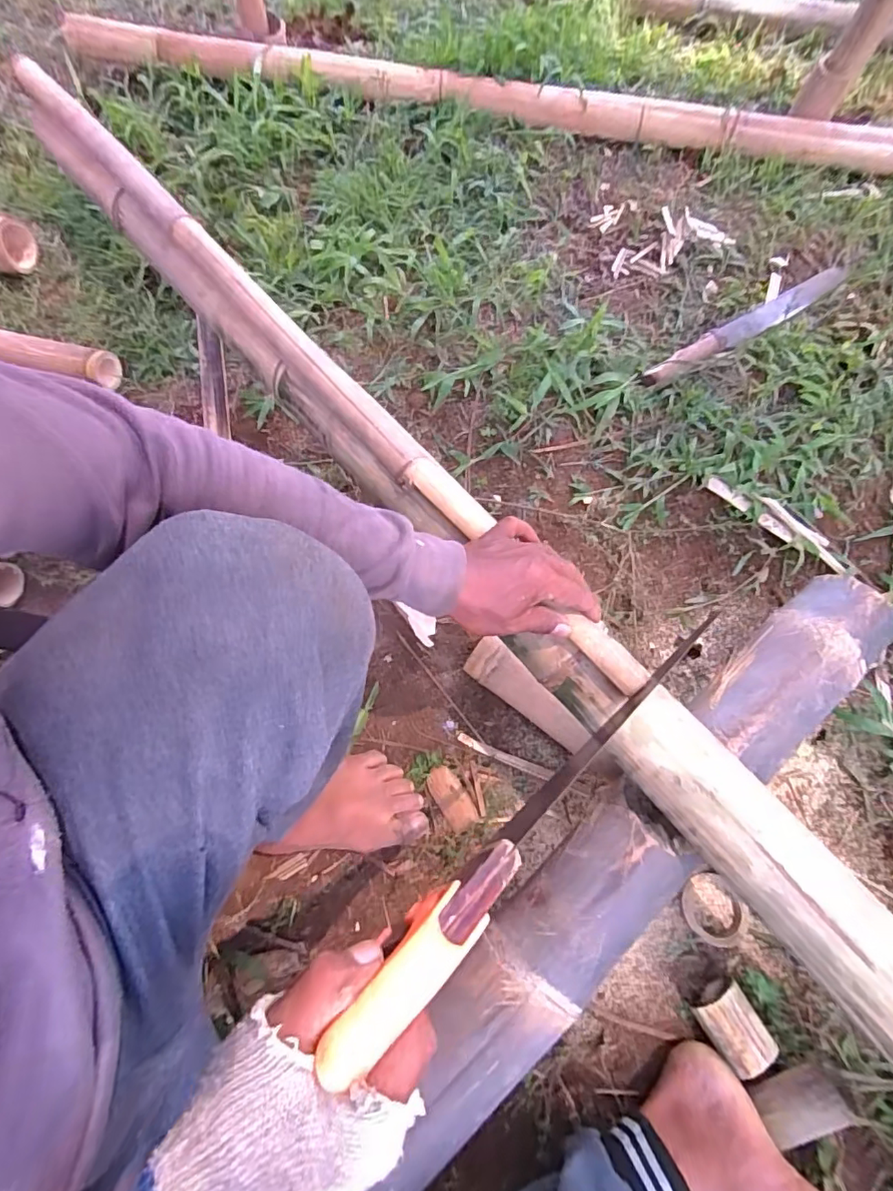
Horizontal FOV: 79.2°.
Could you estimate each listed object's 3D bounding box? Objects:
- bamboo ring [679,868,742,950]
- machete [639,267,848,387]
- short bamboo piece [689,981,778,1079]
[{"bbox_3d":[0.284,0.332,0.574,0.063,0.013,0.066,1,67,-1],"label":"bamboo ring"},{"bbox_3d":[0.492,-0.436,0.865,0.466,0.020,0.045,-31,72,-14],"label":"machete"},{"bbox_3d":[0.275,0.414,0.516,0.053,0.042,0.060,-24,70,-11],"label":"short bamboo piece"}]

